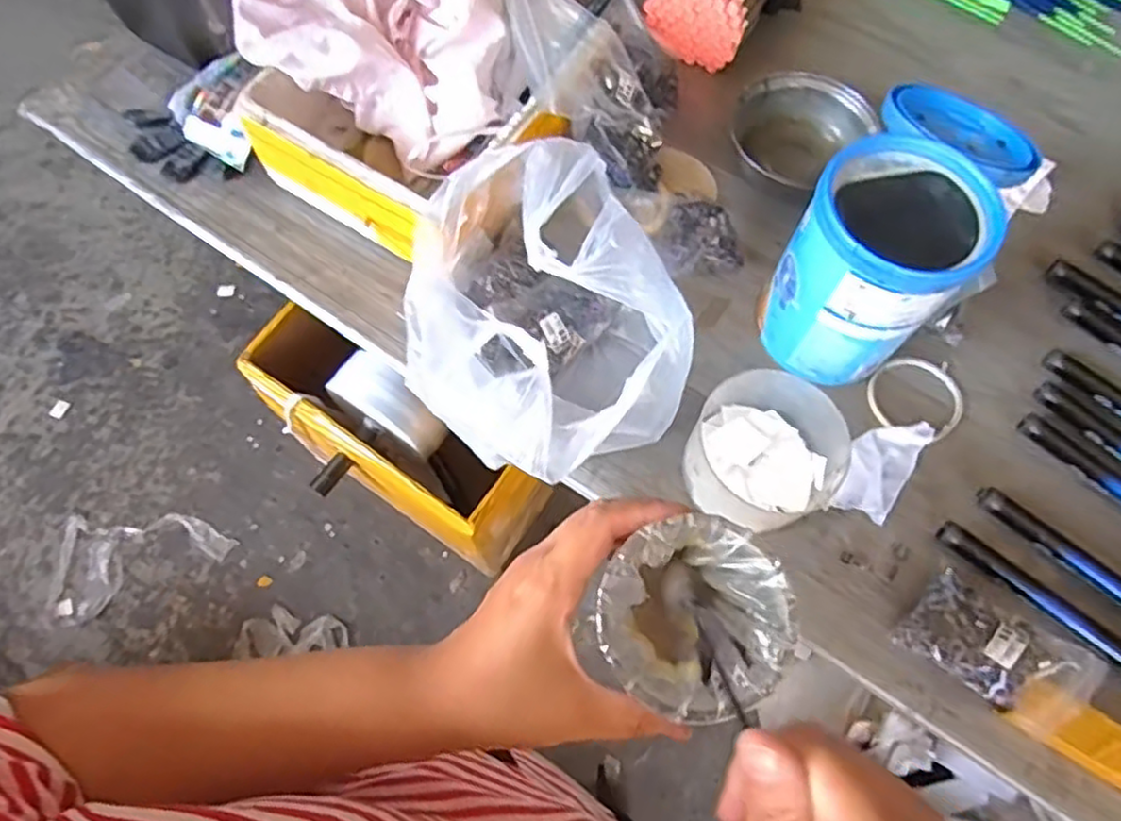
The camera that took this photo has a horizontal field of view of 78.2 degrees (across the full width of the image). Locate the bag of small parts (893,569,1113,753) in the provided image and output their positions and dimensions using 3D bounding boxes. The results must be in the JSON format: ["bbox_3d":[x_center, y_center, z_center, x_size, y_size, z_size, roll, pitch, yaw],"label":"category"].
[{"bbox_3d":[0.323,0.179,0.511,0.119,0.045,0.075,36,71,13],"label":"bag of small parts"}]

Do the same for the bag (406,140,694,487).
[{"bbox_3d":[-0.023,-0.073,0.539,0.194,0.186,0.235,-40,74,-16],"label":"bag"}]

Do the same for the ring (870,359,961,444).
[{"bbox_3d":[0.317,-0.013,0.616,0.081,0.010,0.079,1,69,-1],"label":"ring"}]

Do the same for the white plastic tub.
[{"bbox_3d":[0.165,0.035,0.554,0.114,0.065,0.113,1,67,-2],"label":"white plastic tub"}]

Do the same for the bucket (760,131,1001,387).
[{"bbox_3d":[0.247,-0.113,0.563,0.131,0.163,0.122,1,67,-2],"label":"bucket"}]

